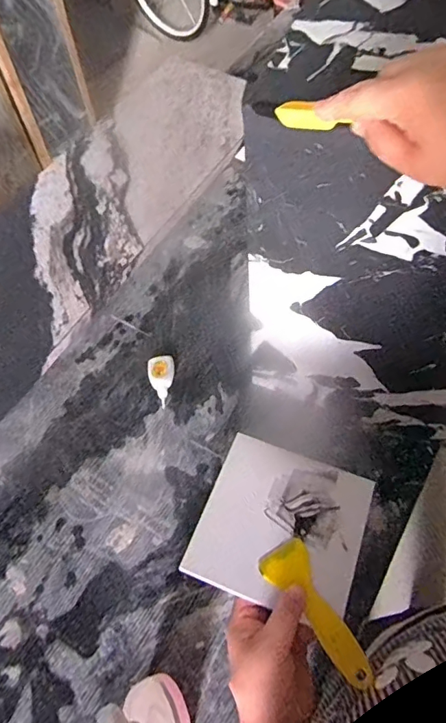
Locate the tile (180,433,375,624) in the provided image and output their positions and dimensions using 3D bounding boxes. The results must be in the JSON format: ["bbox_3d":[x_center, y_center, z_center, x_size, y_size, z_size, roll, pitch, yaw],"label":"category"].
[{"bbox_3d":[0.058,0.157,0.470,0.148,0.010,0.147,20,62,10],"label":"tile"}]

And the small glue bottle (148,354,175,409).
[{"bbox_3d":[-0.100,0.034,0.822,0.042,0.025,0.088,-12,61,-2],"label":"small glue bottle"}]

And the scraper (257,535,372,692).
[{"bbox_3d":[0.083,0.218,0.426,0.044,0.007,0.127,-31,58,-12],"label":"scraper"}]

